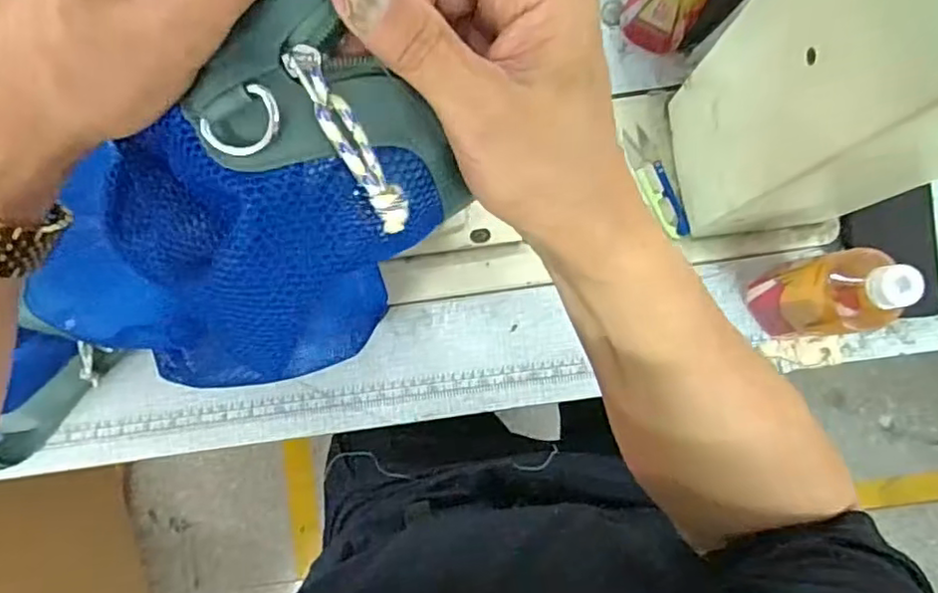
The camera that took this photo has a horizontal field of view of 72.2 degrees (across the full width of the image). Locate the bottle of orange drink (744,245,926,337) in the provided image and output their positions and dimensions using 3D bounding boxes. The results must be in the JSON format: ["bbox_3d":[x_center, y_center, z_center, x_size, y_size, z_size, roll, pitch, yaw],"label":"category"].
[{"bbox_3d":[0.297,0.002,0.535,0.066,0.179,0.064,0,85,0],"label":"bottle of orange drink"}]

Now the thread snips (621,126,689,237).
[{"bbox_3d":[0.185,-0.112,0.635,0.026,0.015,0.119,-21,85,-2],"label":"thread snips"}]

